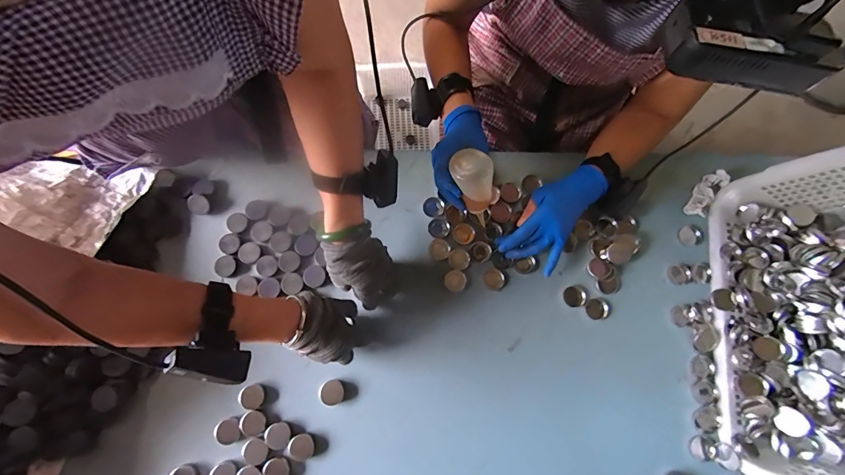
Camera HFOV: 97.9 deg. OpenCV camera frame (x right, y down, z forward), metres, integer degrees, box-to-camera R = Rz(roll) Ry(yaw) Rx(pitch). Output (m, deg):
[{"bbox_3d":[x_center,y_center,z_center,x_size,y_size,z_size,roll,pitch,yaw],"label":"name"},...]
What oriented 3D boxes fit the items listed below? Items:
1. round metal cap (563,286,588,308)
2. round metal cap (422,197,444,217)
[{"bbox_3d":[0.239,0.092,0.570,0.035,0.010,0.031,-10,77,-4],"label":"round metal cap"},{"bbox_3d":[0.018,-0.050,0.601,0.033,0.005,0.033,0,77,-1],"label":"round metal cap"}]

